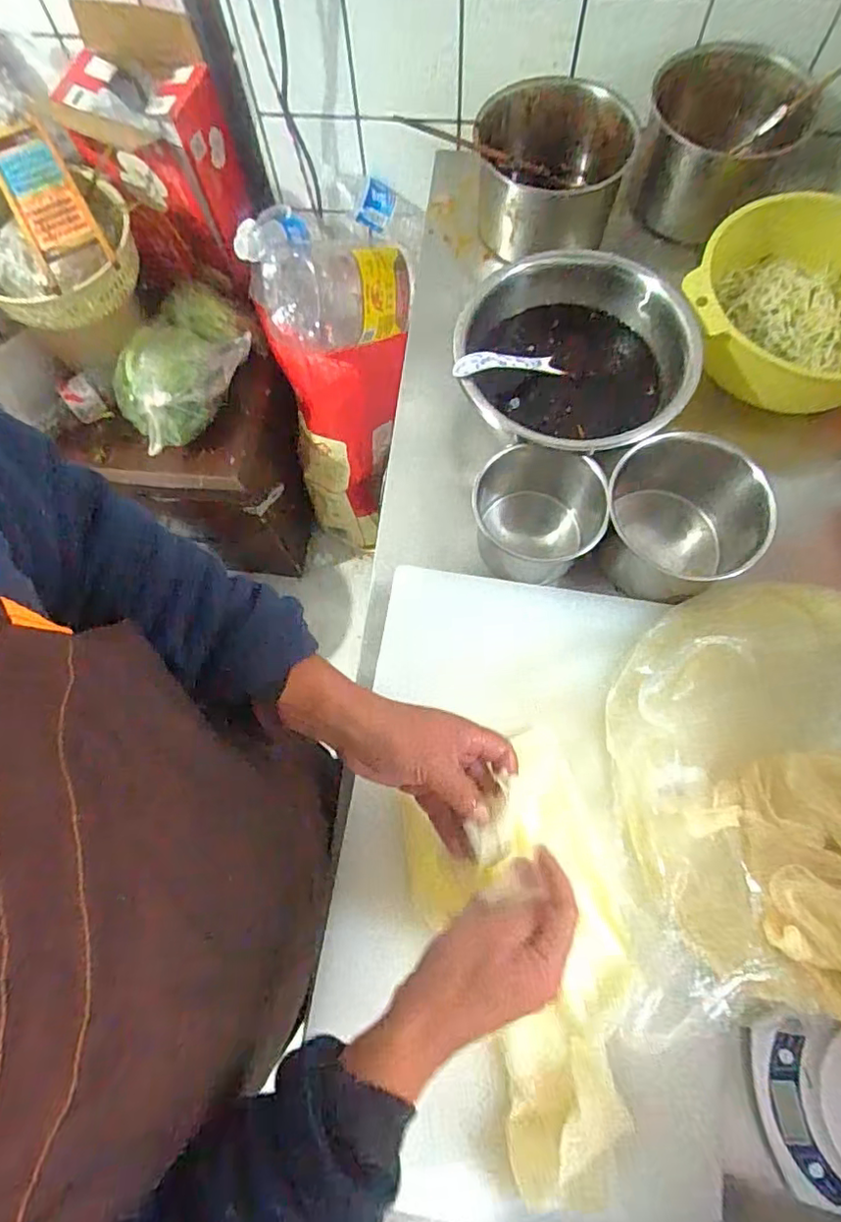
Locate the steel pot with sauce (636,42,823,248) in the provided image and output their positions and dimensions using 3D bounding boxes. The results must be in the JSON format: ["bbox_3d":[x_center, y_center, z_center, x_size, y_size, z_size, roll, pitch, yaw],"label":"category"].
[{"bbox_3d":[0.380,-0.595,0.763,0.188,0.125,0.175,7,73,4],"label":"steel pot with sauce"}]

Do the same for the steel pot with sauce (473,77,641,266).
[{"bbox_3d":[0.171,-0.587,0.784,0.208,0.110,0.207,0,73,2],"label":"steel pot with sauce"}]

